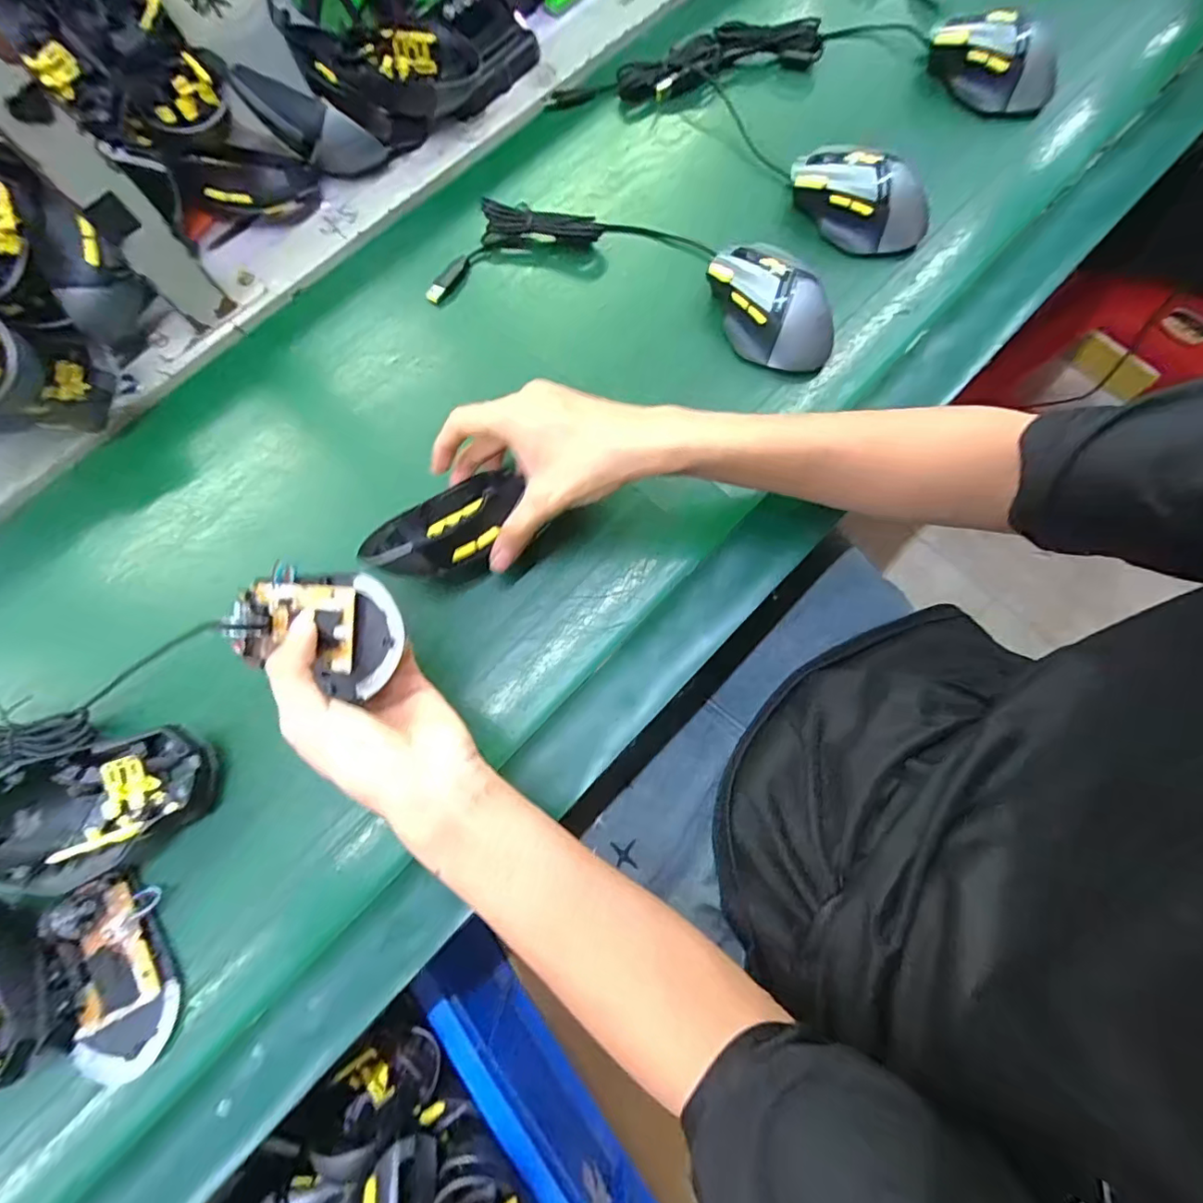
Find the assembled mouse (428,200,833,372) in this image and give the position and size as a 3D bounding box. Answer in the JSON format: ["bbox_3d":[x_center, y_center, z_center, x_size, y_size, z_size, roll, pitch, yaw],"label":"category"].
[{"bbox_3d":[0.026,-0.269,0.432,0.317,0.036,0.113,11,75,4],"label":"assembled mouse"}]

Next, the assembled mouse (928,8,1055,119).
[{"bbox_3d":[0.356,-0.479,0.485,0.116,0.049,0.065,8,75,3],"label":"assembled mouse"}]

